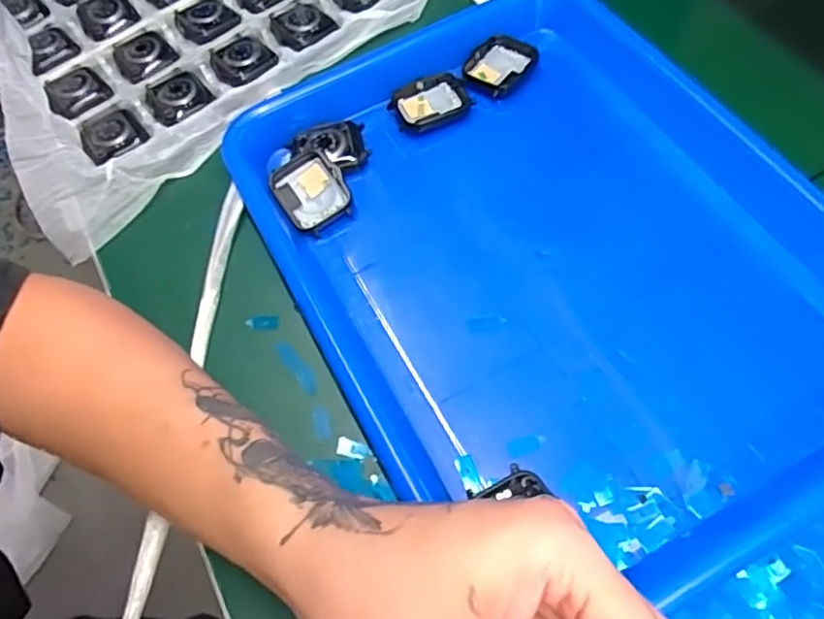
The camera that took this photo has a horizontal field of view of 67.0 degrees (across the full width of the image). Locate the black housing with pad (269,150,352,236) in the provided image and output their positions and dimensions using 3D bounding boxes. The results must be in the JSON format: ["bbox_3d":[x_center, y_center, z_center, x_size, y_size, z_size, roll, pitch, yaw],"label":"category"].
[{"bbox_3d":[-0.058,-0.068,0.360,0.038,0.008,0.045,-33,79,-2],"label":"black housing with pad"}]

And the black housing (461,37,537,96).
[{"bbox_3d":[0.058,-0.157,0.399,0.035,0.008,0.049,37,71,23],"label":"black housing"}]

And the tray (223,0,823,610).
[{"bbox_3d":[0.072,-0.037,0.322,0.258,0.029,0.331,-28,62,-9],"label":"tray"}]

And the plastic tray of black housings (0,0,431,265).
[{"bbox_3d":[-0.199,-0.256,0.472,0.323,0.040,0.374,-39,64,-14],"label":"plastic tray of black housings"}]

